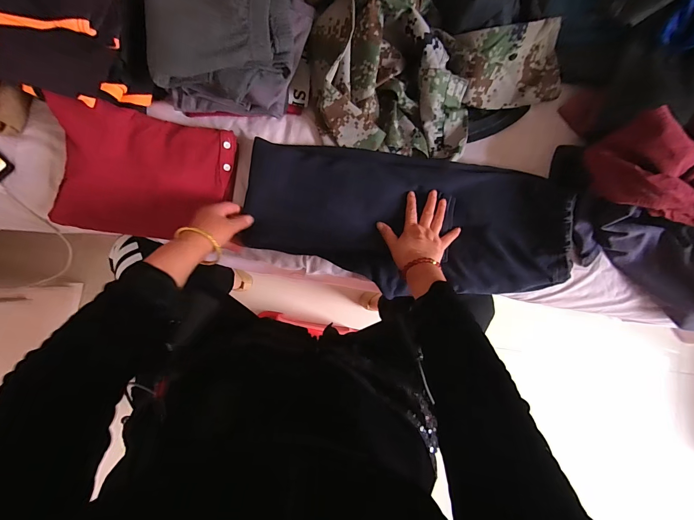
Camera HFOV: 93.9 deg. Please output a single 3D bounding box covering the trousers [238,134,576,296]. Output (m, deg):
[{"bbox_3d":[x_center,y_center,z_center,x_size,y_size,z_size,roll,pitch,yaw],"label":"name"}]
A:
[{"bbox_3d":[0.106,-0.071,0.557,0.545,0.053,0.230,8,86,-4],"label":"trousers"}]

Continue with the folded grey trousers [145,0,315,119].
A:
[{"bbox_3d":[-0.175,-0.350,0.485,0.226,0.105,0.226,4,86,-6],"label":"folded grey trousers"}]

